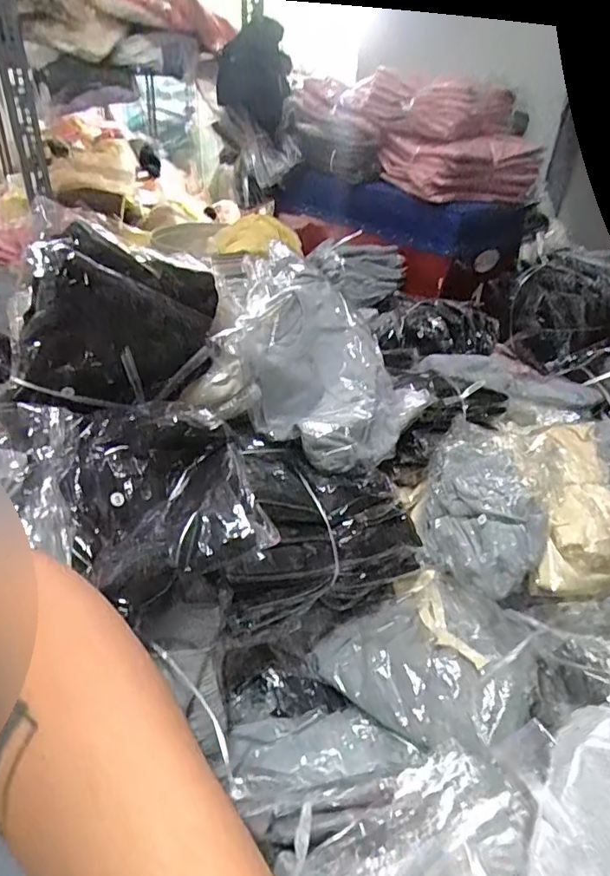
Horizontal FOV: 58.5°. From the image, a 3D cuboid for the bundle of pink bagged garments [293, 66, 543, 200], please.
[{"bbox_3d":[0.225,-0.671,1.202,0.248,0.195,0.487,-22,42,-32],"label":"bundle of pink bagged garments"}]

